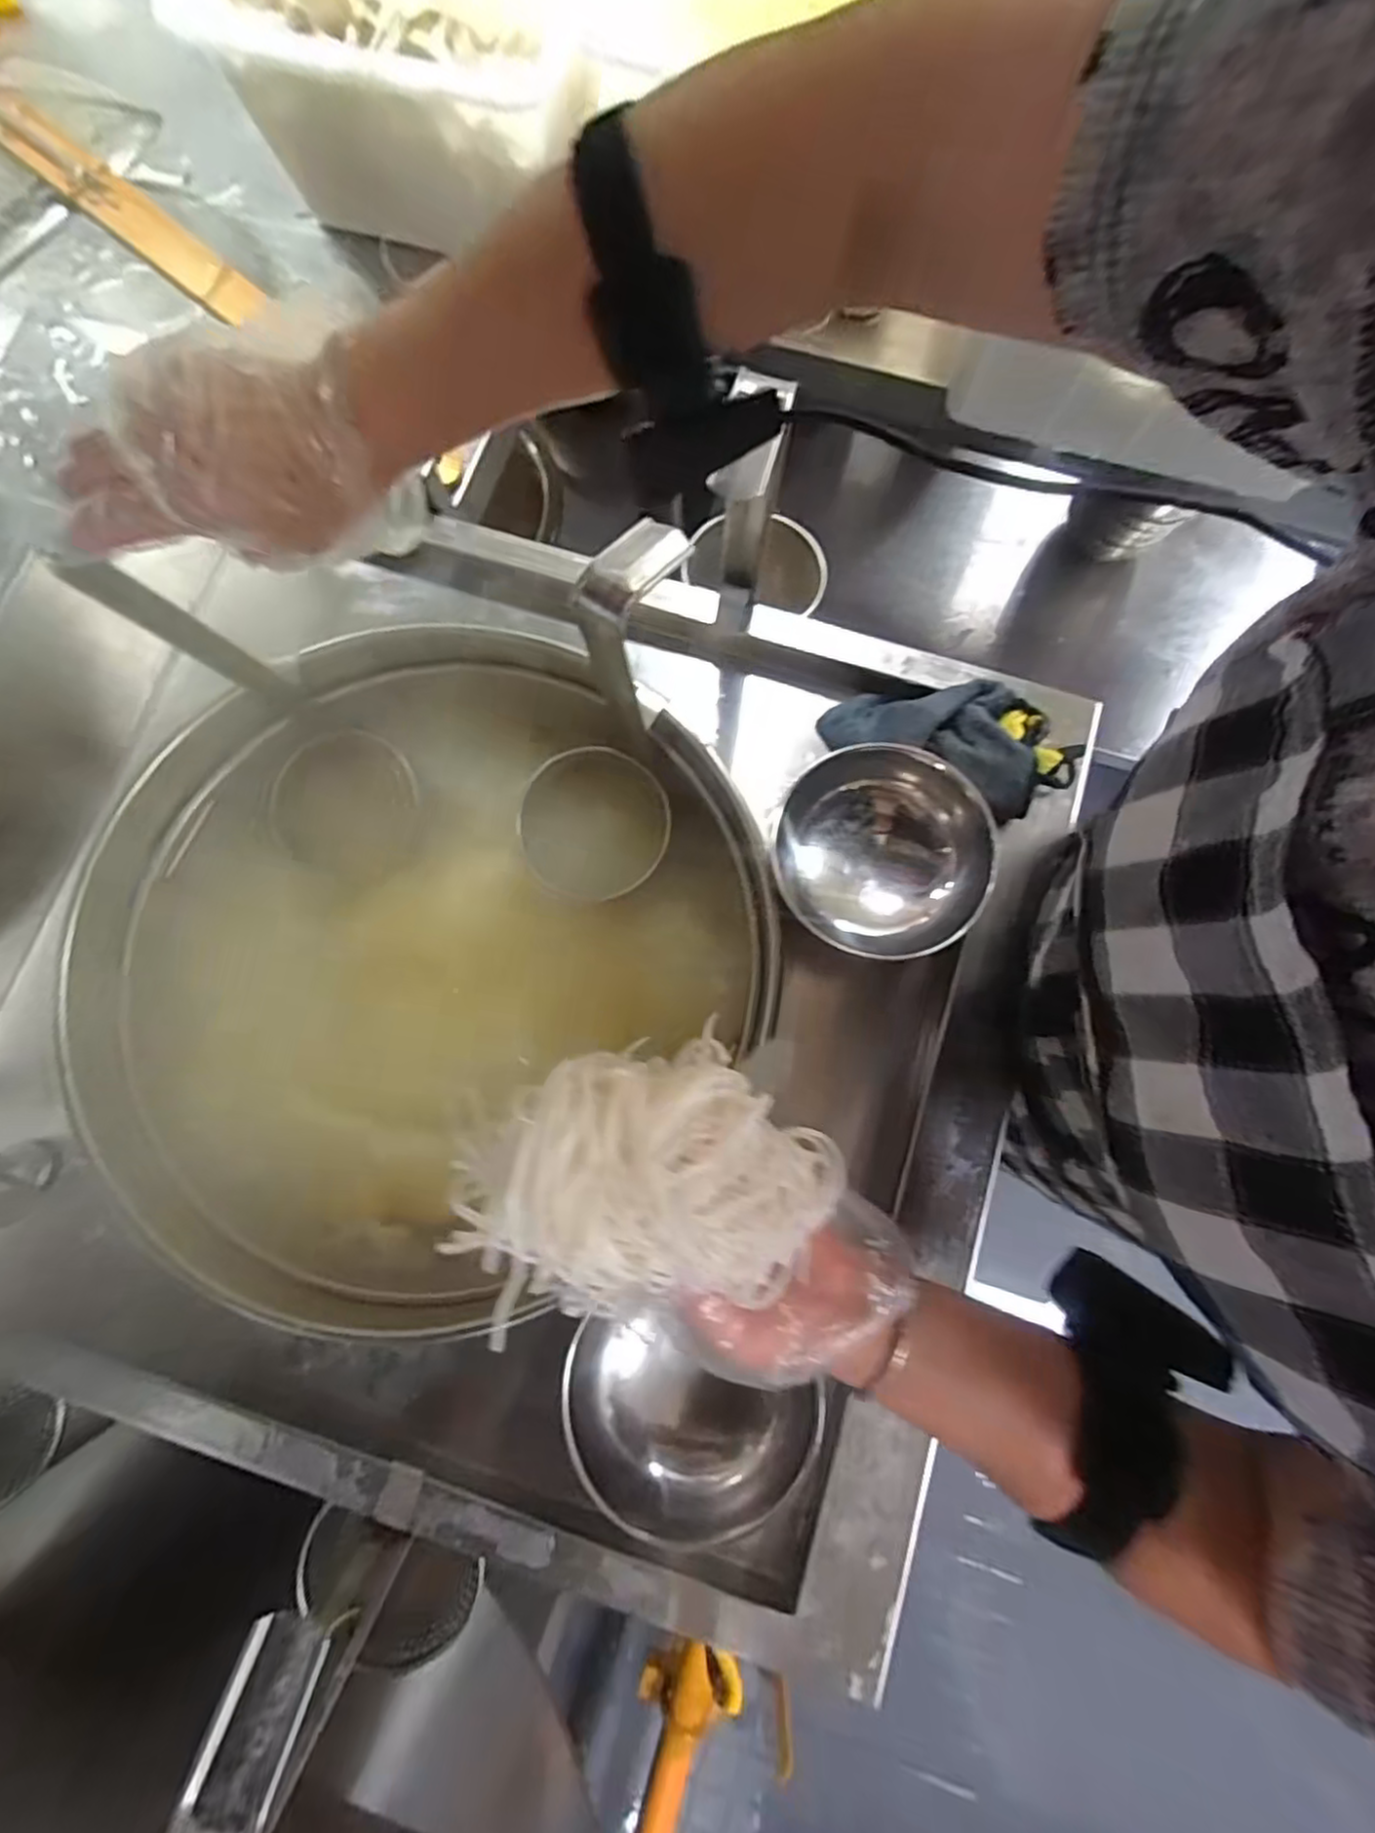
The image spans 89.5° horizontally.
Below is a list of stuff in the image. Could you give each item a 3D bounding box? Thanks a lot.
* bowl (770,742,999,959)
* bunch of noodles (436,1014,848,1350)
[{"bbox_3d":[0.139,-0.050,0.491,0.145,0.050,0.152,0,78,0],"label":"bowl"},{"bbox_3d":[-0.011,0.098,0.268,0.138,0.076,0.095,-17,79,-4],"label":"bunch of noodles"}]

